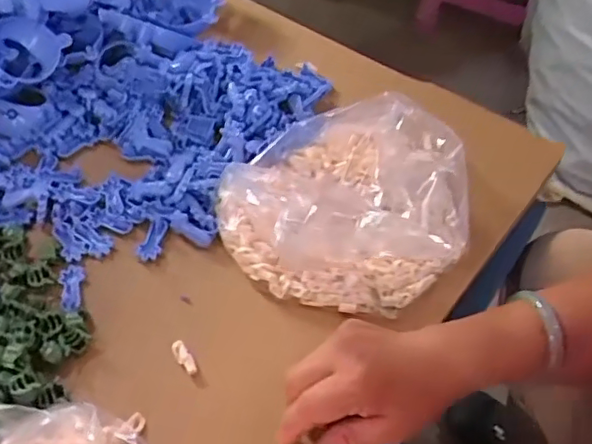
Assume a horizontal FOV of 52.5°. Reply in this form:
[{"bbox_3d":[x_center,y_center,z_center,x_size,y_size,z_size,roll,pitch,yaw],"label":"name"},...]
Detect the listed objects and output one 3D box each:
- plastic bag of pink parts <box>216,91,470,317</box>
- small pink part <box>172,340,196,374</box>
[{"bbox_3d":[0.038,-0.025,0.480,0.190,0.087,0.164,2,50,-1],"label":"plastic bag of pink parts"},{"bbox_3d":[-0.079,0.097,0.427,0.011,0.011,0.027,-24,55,-21],"label":"small pink part"}]

